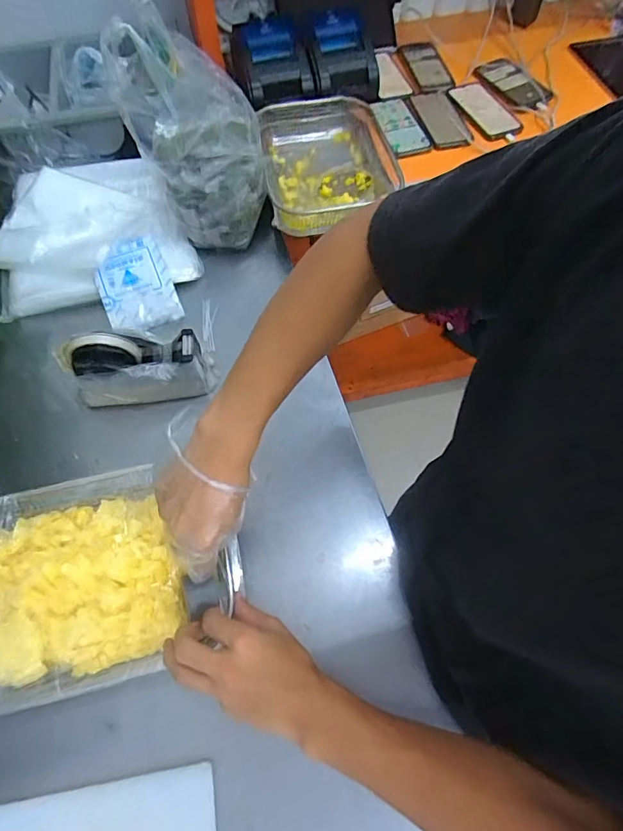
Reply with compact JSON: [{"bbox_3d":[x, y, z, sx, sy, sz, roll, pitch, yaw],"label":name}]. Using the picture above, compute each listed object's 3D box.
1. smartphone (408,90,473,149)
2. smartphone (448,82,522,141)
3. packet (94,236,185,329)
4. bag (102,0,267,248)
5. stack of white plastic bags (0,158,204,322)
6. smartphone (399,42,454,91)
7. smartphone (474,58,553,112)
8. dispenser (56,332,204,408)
[{"bbox_3d":[0.251,-0.584,0.877,0.074,0.009,0.181,-10,63,-4],"label":"smartphone"},{"bbox_3d":[0.331,-0.597,0.878,0.079,0.009,0.168,-22,64,-10],"label":"smartphone"},{"bbox_3d":[-0.269,-0.203,0.688,0.104,0.013,0.150,-19,79,-13],"label":"packet"},{"bbox_3d":[-0.173,-0.421,0.679,0.185,0.250,0.193,-15,63,-6],"label":"bag"},{"bbox_3d":[-0.374,-0.312,0.746,0.311,0.054,0.297,-19,64,-9],"label":"stack of white plastic bags"},{"bbox_3d":[0.251,-0.748,0.968,0.076,0.016,0.182,-12,63,-5],"label":"smartphone"},{"bbox_3d":[0.405,-0.674,0.912,0.093,0.012,0.192,-22,64,-10],"label":"smartphone"},{"bbox_3d":[-0.231,-0.069,0.589,0.174,0.106,0.070,-11,63,-5],"label":"dispenser"}]

